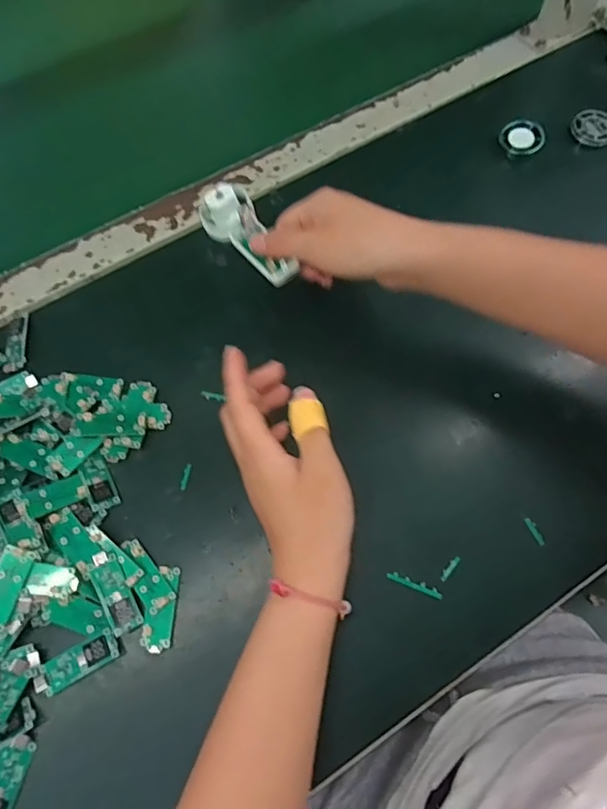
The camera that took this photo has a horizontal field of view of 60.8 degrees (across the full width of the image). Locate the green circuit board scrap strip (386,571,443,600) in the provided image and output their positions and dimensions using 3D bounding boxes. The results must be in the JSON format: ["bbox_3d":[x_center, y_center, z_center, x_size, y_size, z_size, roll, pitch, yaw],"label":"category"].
[{"bbox_3d":[0.074,0.120,0.344,0.037,0.004,0.006,22,71,8],"label":"green circuit board scrap strip"}]

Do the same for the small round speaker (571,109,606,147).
[{"bbox_3d":[0.274,-0.260,0.488,0.040,0.013,0.034,29,72,11],"label":"small round speaker"}]

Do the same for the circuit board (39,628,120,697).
[{"bbox_3d":[-0.139,0.161,0.324,0.046,0.004,0.019,-27,72,-9],"label":"circuit board"}]

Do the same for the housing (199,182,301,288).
[{"bbox_3d":[-0.038,-0.119,0.372,0.037,0.025,0.086,-34,78,-12],"label":"housing"}]

